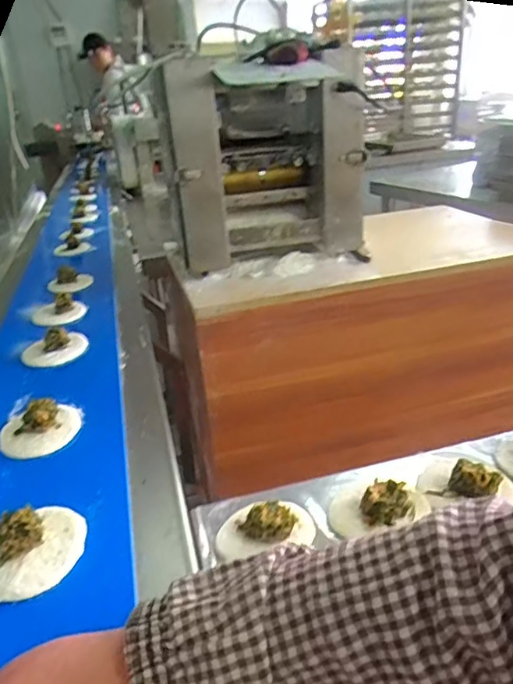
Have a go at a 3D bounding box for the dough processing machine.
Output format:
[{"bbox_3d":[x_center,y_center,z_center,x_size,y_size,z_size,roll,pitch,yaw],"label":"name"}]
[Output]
[{"bbox_3d":[0.033,-0.346,1.070,0.374,0.411,0.258,-1,26,3],"label":"dough processing machine"}]

